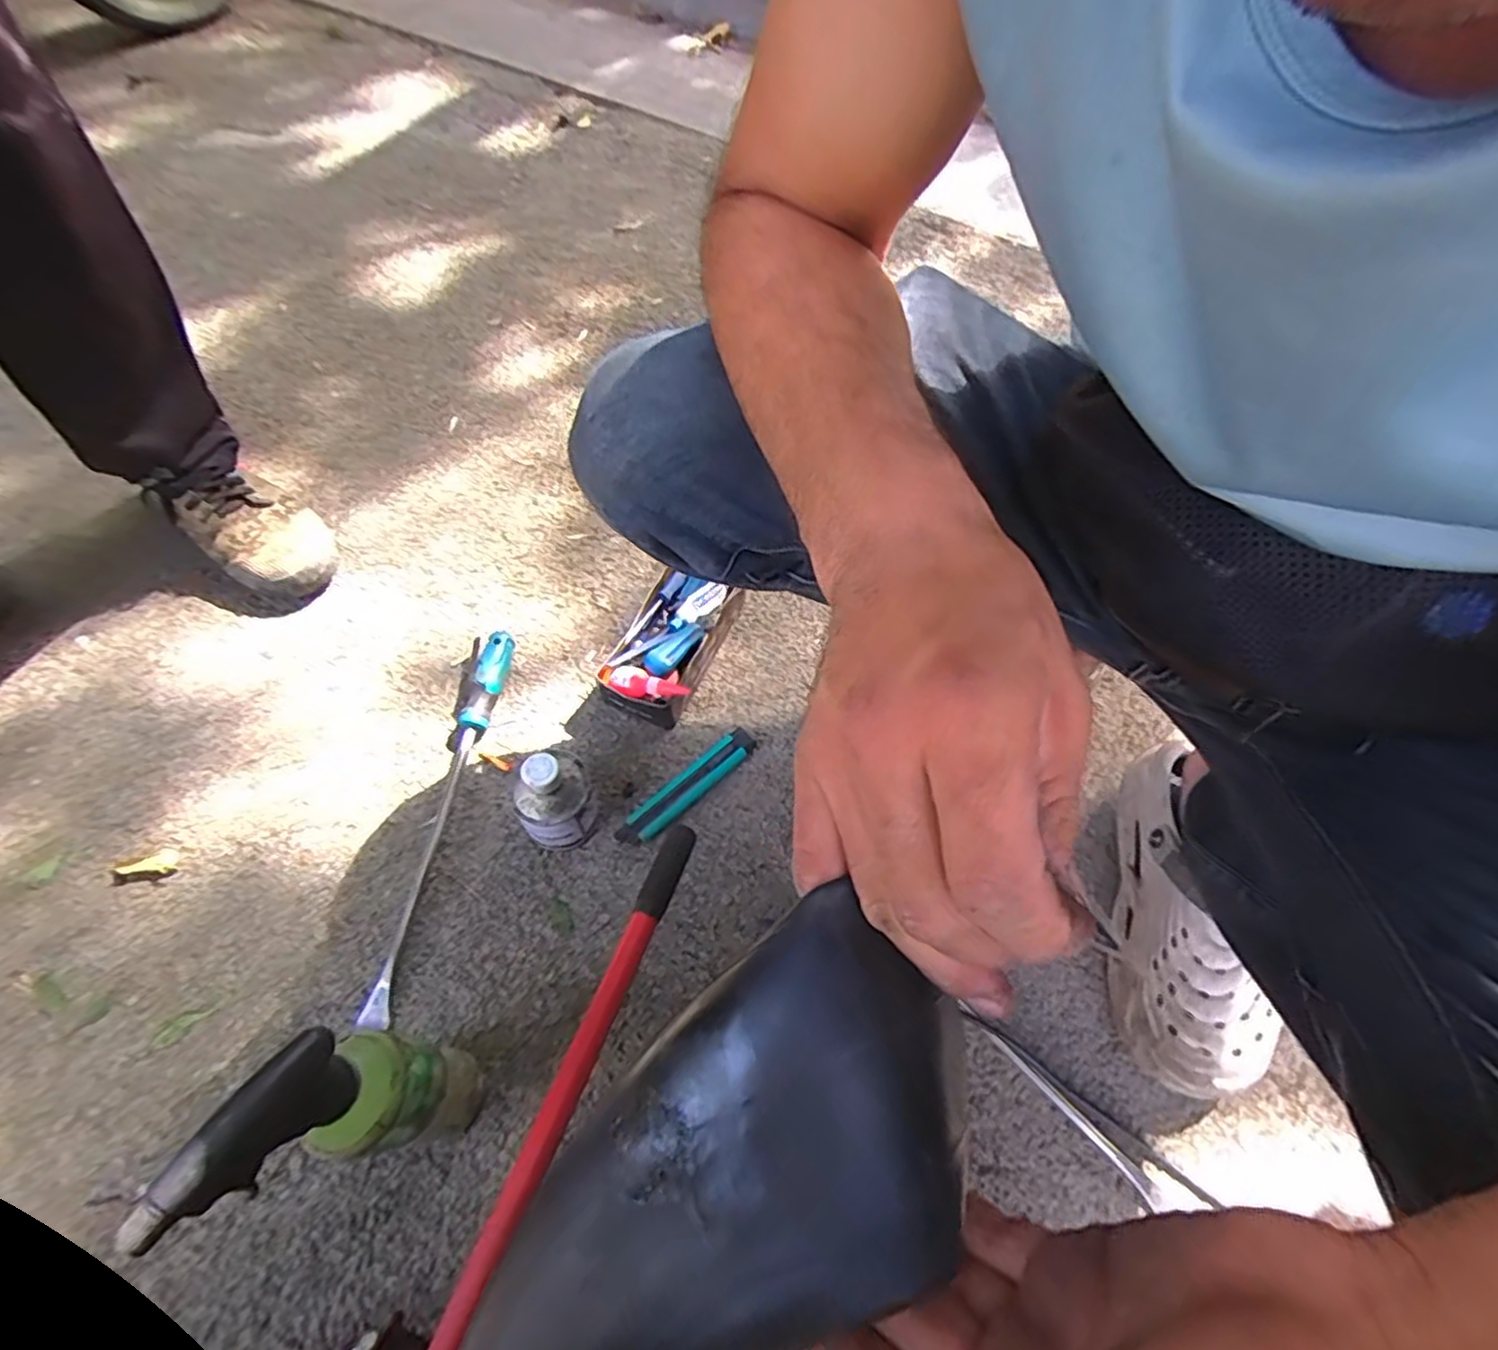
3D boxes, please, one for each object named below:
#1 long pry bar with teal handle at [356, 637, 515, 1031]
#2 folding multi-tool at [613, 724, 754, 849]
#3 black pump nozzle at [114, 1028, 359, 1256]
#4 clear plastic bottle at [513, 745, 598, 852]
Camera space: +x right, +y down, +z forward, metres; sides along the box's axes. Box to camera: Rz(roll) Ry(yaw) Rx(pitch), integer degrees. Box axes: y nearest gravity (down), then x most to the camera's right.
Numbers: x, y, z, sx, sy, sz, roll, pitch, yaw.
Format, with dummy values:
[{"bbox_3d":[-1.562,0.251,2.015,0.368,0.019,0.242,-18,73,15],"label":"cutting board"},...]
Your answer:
[{"bbox_3d":[-0.274,0.110,0.610,0.036,0.034,0.355,9,59,2],"label":"long pry bar with teal handle"},{"bbox_3d":[-0.058,0.103,0.651,0.033,0.010,0.154,41,65,20],"label":"folding multi-tool"},{"bbox_3d":[-0.213,0.199,0.305,0.022,0.061,0.081,32,62,16],"label":"black pump nozzle"},{"bbox_3d":[-0.162,0.105,0.584,0.062,0.115,0.052,-32,65,-20],"label":"clear plastic bottle"}]

